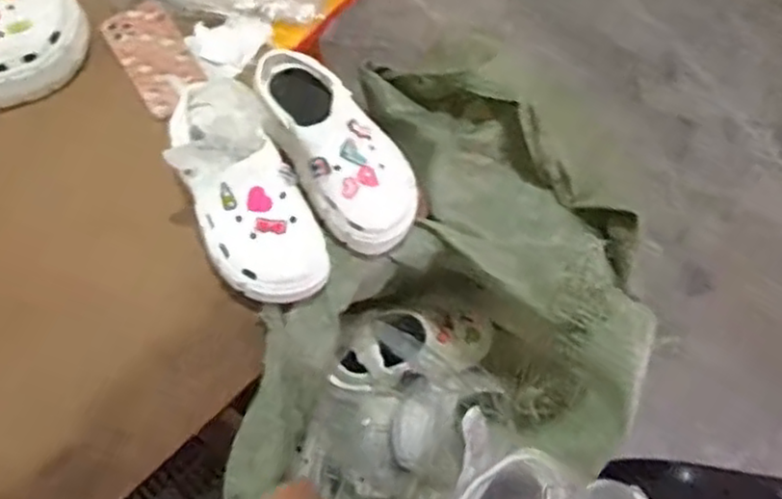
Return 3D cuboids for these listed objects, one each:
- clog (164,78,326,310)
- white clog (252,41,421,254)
[{"bbox_3d":[-0.155,-0.057,0.765,0.113,0.099,0.245,-26,95,-12],"label":"clog"},{"bbox_3d":[-0.064,-0.113,0.802,0.110,0.100,0.240,-29,72,-13],"label":"white clog"}]

